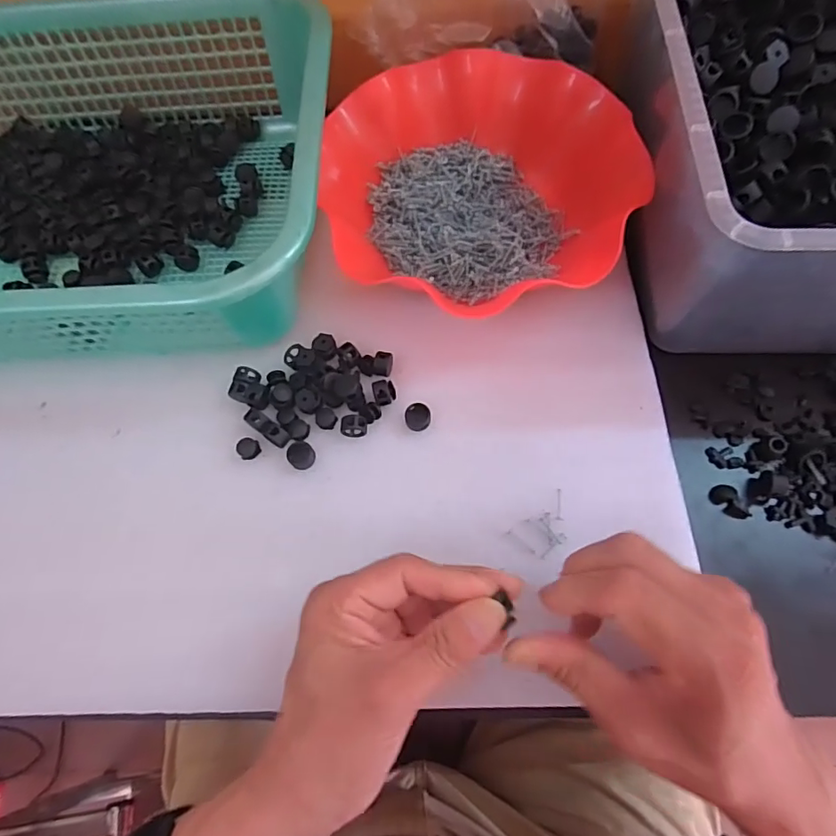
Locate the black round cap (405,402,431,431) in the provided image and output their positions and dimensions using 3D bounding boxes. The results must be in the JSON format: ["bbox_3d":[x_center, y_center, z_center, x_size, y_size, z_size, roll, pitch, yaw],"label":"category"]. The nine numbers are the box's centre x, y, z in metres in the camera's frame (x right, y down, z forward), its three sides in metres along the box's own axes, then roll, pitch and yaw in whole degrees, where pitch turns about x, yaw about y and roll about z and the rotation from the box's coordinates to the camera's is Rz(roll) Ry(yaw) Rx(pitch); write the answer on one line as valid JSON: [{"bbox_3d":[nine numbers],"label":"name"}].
[{"bbox_3d":[0.000,0.000,0.336,0.017,0.009,0.017,-1,68,2],"label":"black round cap"}]

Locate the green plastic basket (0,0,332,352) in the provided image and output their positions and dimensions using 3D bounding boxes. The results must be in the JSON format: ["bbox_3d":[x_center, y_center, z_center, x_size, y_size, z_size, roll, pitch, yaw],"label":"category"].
[{"bbox_3d":[-0.250,-0.176,0.360,0.383,0.095,0.286,-2,68,1],"label":"green plastic basket"}]

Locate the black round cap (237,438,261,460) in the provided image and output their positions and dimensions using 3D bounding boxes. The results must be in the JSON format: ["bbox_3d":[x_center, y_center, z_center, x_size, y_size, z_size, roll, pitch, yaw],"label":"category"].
[{"bbox_3d":[-0.112,0.020,0.334,0.014,0.006,0.014,-1,68,2],"label":"black round cap"}]

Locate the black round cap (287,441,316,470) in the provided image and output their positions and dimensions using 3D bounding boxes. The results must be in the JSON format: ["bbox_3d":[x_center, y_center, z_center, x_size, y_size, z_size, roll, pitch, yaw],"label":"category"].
[{"bbox_3d":[-0.076,0.024,0.330,0.019,0.005,0.017,36,74,15],"label":"black round cap"}]

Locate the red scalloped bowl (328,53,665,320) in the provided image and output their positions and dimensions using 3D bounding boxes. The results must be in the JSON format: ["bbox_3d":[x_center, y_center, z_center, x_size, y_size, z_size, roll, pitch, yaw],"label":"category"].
[{"bbox_3d":[0.040,-0.175,0.370,0.209,0.058,0.190,-1,68,2],"label":"red scalloped bowl"}]

